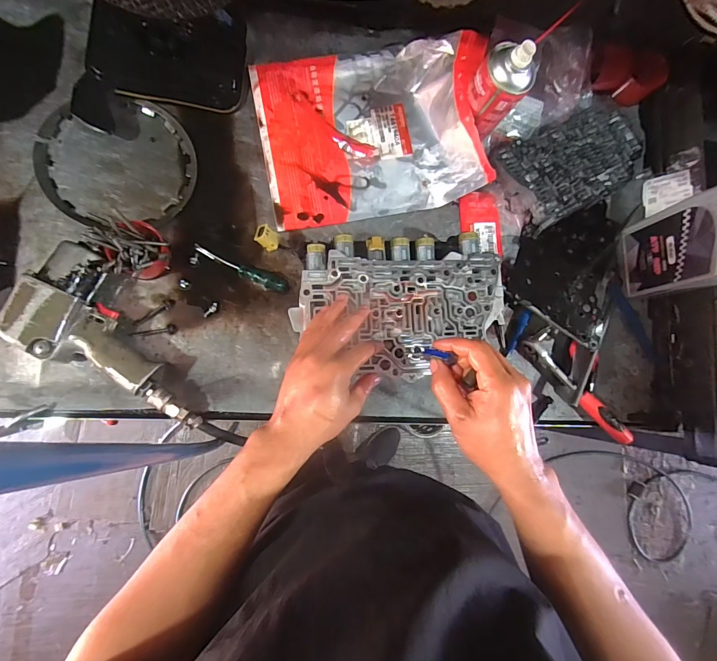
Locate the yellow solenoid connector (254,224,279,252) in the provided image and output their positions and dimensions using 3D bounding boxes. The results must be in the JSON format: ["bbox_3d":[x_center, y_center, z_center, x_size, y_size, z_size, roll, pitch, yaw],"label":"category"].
[{"bbox_3d":[-0.121,-0.122,0.506,0.034,0.018,0.026,39,82,-31],"label":"yellow solenoid connector"}]

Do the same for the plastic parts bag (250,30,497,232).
[{"bbox_3d":[0.016,-0.303,0.545,0.311,0.089,0.264,-10,85,-7],"label":"plastic parts bag"}]

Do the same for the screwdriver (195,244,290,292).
[{"bbox_3d":[-0.166,-0.086,0.540,0.140,0.016,0.022,21,83,-3],"label":"screwdriver"}]

